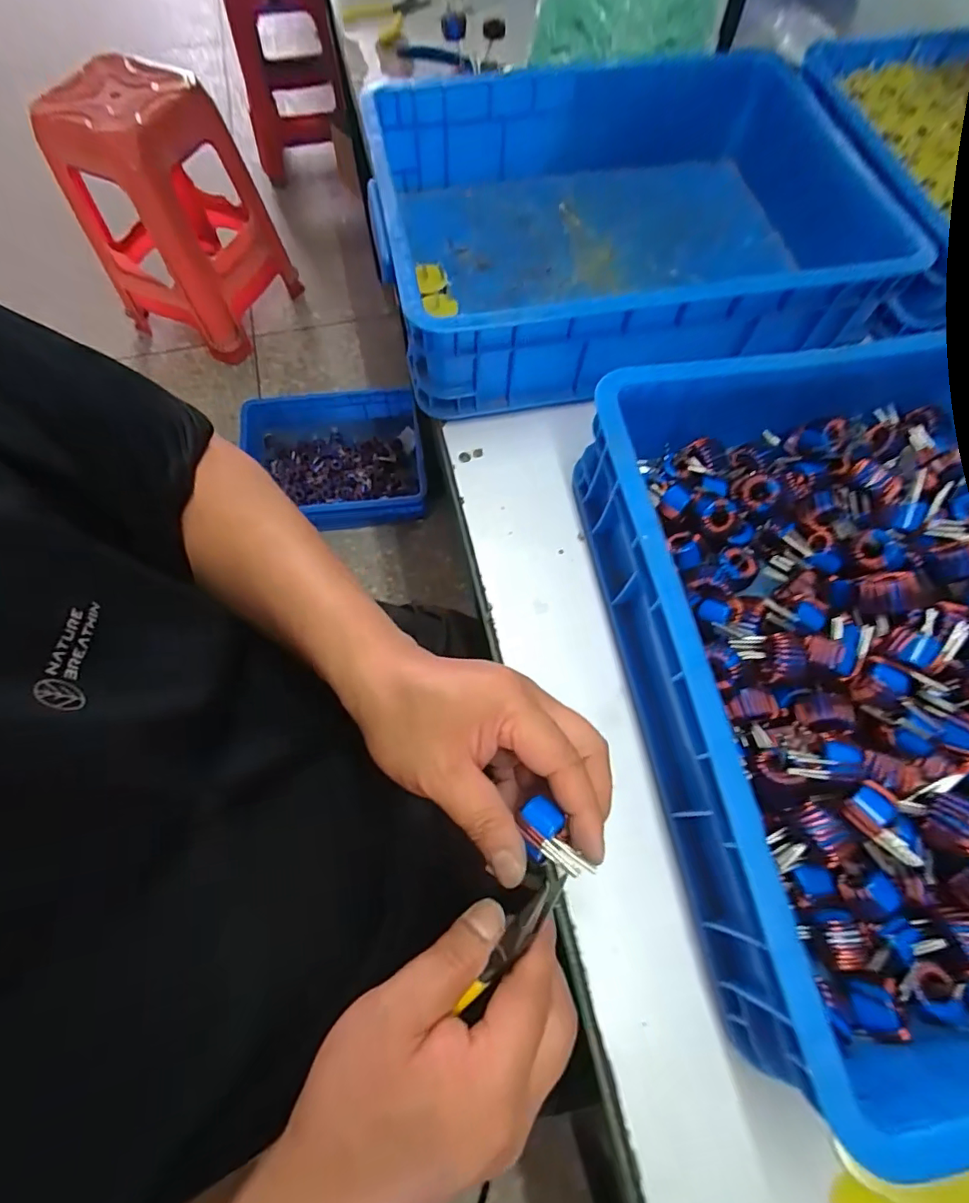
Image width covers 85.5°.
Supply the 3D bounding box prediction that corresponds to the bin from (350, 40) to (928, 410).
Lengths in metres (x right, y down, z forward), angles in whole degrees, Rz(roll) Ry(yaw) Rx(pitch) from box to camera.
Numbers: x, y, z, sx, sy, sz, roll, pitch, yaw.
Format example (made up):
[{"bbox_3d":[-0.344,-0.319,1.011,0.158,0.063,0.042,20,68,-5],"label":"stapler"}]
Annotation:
[{"bbox_3d":[0.125,-0.355,0.484,0.423,0.100,0.326,-11,68,-4],"label":"bin"}]

